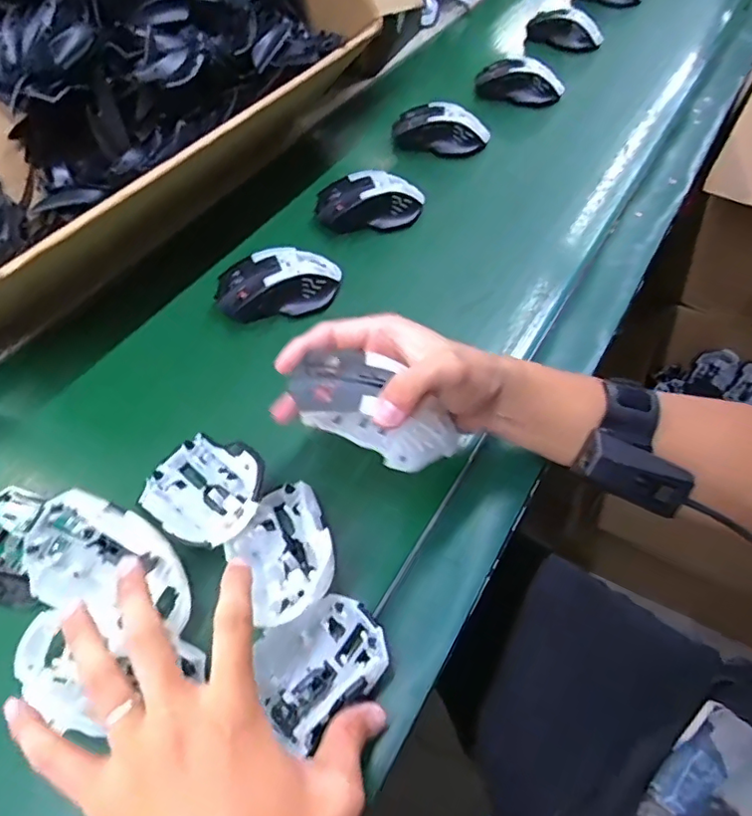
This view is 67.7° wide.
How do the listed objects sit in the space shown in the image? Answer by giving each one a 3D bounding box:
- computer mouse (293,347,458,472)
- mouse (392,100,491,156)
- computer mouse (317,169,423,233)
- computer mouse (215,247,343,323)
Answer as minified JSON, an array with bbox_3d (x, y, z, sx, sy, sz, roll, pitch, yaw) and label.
[{"bbox_3d":[0.003,-0.001,0.351,0.110,0.032,0.054,29,57,-6],"label":"computer mouse"},{"bbox_3d":[0.080,-0.346,0.694,0.121,0.041,0.050,4,55,3],"label":"mouse"},{"bbox_3d":[-0.008,-0.226,0.613,0.115,0.037,0.057,2,55,2],"label":"computer mouse"},{"bbox_3d":[-0.092,-0.118,0.531,0.115,0.034,0.059,-16,56,-10],"label":"computer mouse"}]

